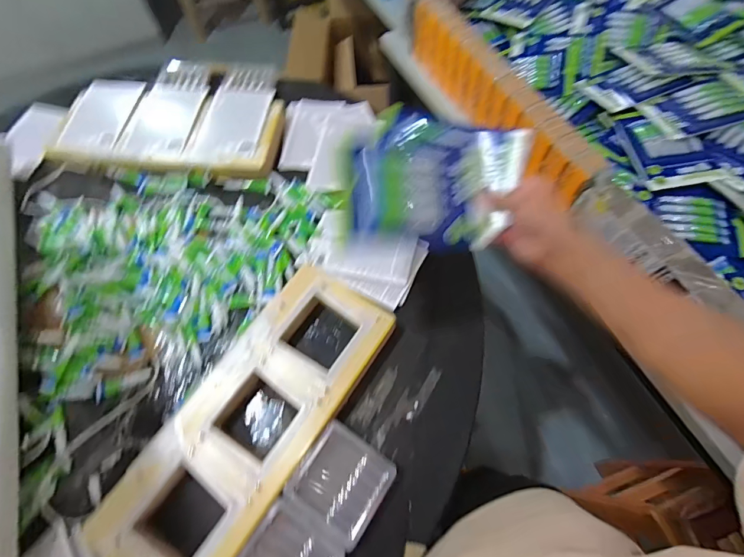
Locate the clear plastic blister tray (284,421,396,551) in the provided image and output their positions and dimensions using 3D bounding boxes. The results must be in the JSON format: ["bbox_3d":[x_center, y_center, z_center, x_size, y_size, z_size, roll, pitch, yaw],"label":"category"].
[{"bbox_3d":[-0.037,0.249,0.463,0.102,0.017,0.102,31,69,16],"label":"clear plastic blister tray"}]

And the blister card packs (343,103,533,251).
[{"bbox_3d":[0.074,-0.114,0.416,0.208,0.037,0.157,1,86,-12],"label":"blister card packs"}]

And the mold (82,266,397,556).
[{"bbox_3d":[-0.149,0.180,0.493,0.169,0.029,0.426,33,70,16],"label":"mold"}]

